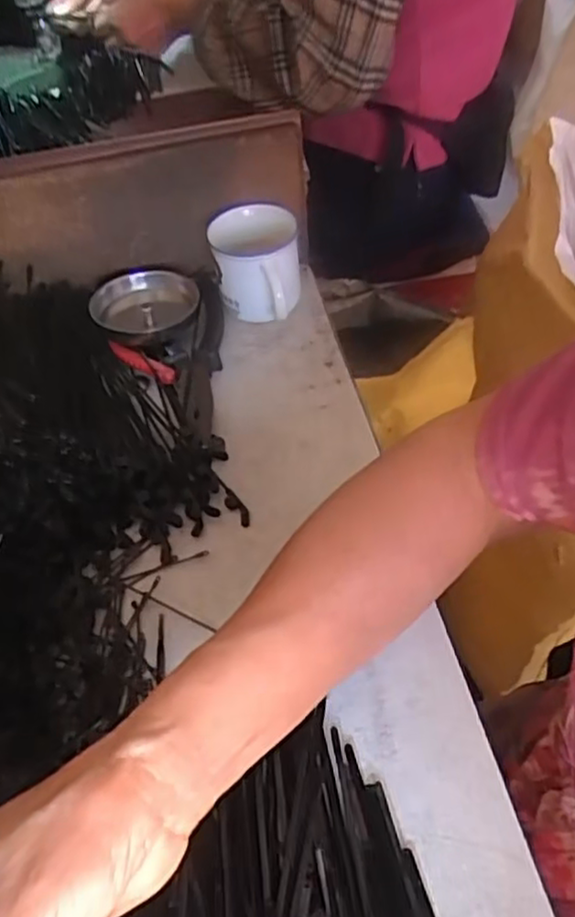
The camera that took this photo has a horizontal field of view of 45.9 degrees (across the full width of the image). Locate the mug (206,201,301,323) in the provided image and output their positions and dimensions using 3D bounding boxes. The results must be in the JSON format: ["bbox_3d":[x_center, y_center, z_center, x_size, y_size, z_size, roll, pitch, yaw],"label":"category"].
[{"bbox_3d":[-0.023,-0.143,0.508,0.064,0.062,0.081,-4,49,1],"label":"mug"}]

